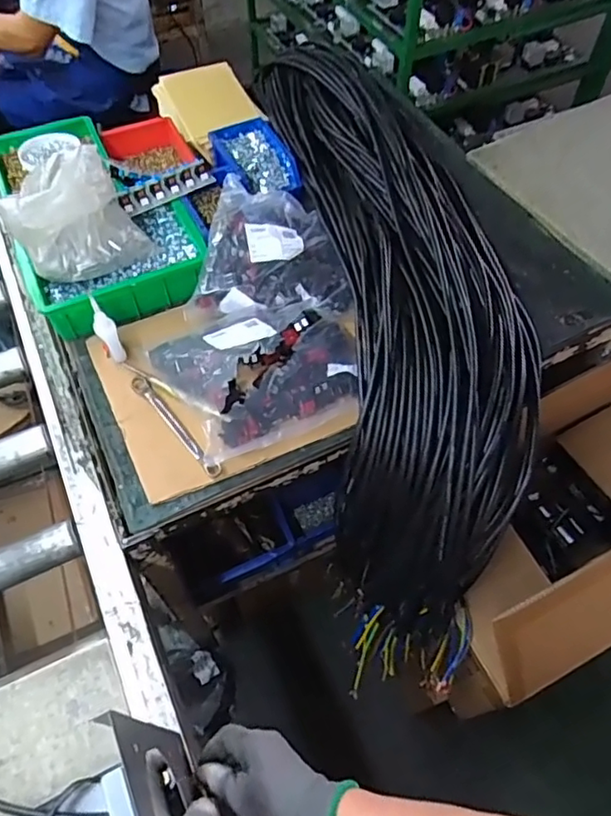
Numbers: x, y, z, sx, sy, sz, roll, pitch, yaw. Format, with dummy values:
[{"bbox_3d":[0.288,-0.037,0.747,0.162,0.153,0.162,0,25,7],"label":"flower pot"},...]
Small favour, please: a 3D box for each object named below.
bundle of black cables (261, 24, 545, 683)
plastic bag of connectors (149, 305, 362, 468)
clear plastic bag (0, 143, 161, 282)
[{"bbox_3d":[0.149,-0.172,0.981,0.307,0.308,1.082,-8,57,-4],"label":"bundle of black cables"},{"bbox_3d":[-0.056,-0.063,0.756,0.242,0.071,0.211,-25,60,-14],"label":"plastic bag of connectors"},{"bbox_3d":[-0.318,-0.263,0.803,0.163,0.112,0.134,-29,61,-16],"label":"clear plastic bag"}]

